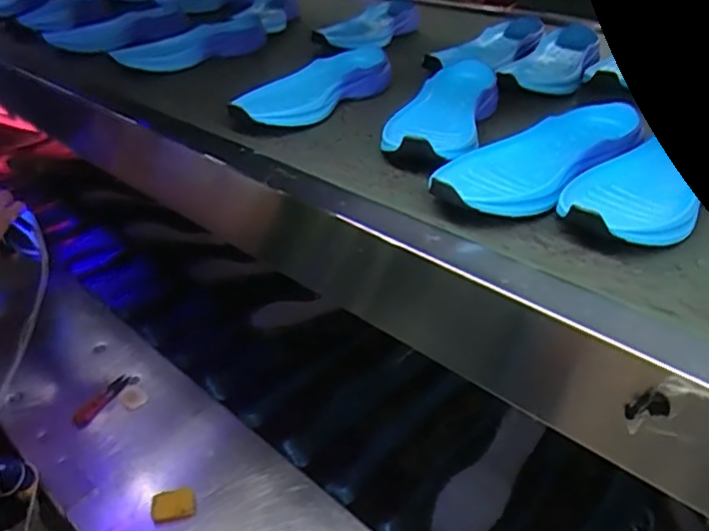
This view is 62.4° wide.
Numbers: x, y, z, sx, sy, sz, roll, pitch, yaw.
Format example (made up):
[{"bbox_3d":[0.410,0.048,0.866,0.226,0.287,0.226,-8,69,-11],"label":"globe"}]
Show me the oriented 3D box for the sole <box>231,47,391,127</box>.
[{"bbox_3d":[-0.047,-0.212,0.697,0.236,0.058,0.087,-23,42,-38],"label":"sole"}]

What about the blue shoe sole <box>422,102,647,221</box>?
[{"bbox_3d":[0.164,-0.095,0.521,0.248,0.060,0.097,-21,40,-37],"label":"blue shoe sole"}]

